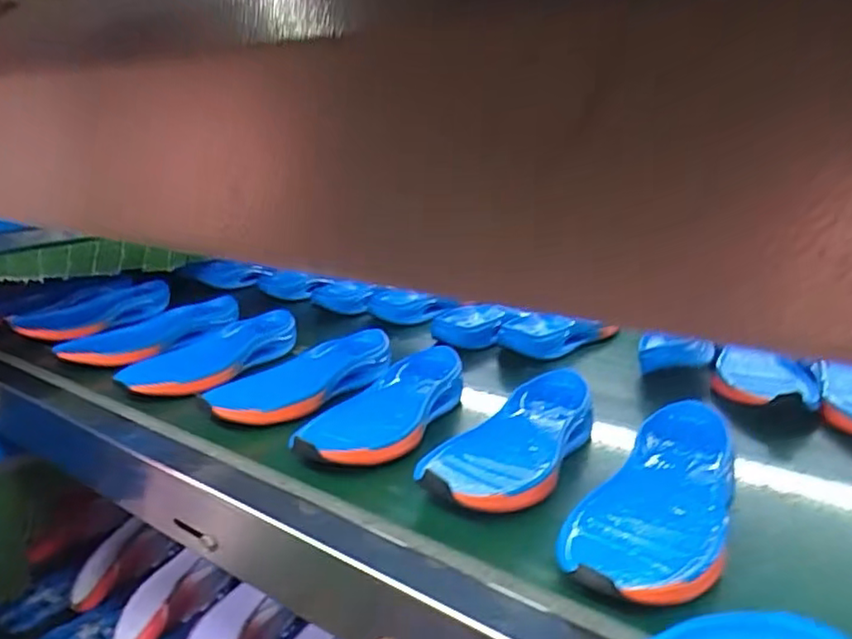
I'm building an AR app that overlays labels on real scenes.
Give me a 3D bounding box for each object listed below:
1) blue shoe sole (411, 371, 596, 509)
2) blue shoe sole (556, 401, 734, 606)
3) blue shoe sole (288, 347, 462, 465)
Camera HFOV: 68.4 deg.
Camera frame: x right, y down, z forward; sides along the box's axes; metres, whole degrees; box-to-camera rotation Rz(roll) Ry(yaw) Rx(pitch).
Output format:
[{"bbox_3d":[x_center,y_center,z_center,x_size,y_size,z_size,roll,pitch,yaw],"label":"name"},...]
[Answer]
[{"bbox_3d":[0.083,0.107,0.573,0.097,0.042,0.242,10,20,30],"label":"blue shoe sole"},{"bbox_3d":[0.185,0.138,0.488,0.100,0.033,0.254,12,26,31],"label":"blue shoe sole"},{"bbox_3d":[-0.040,0.085,0.647,0.104,0.032,0.237,7,19,22],"label":"blue shoe sole"}]

